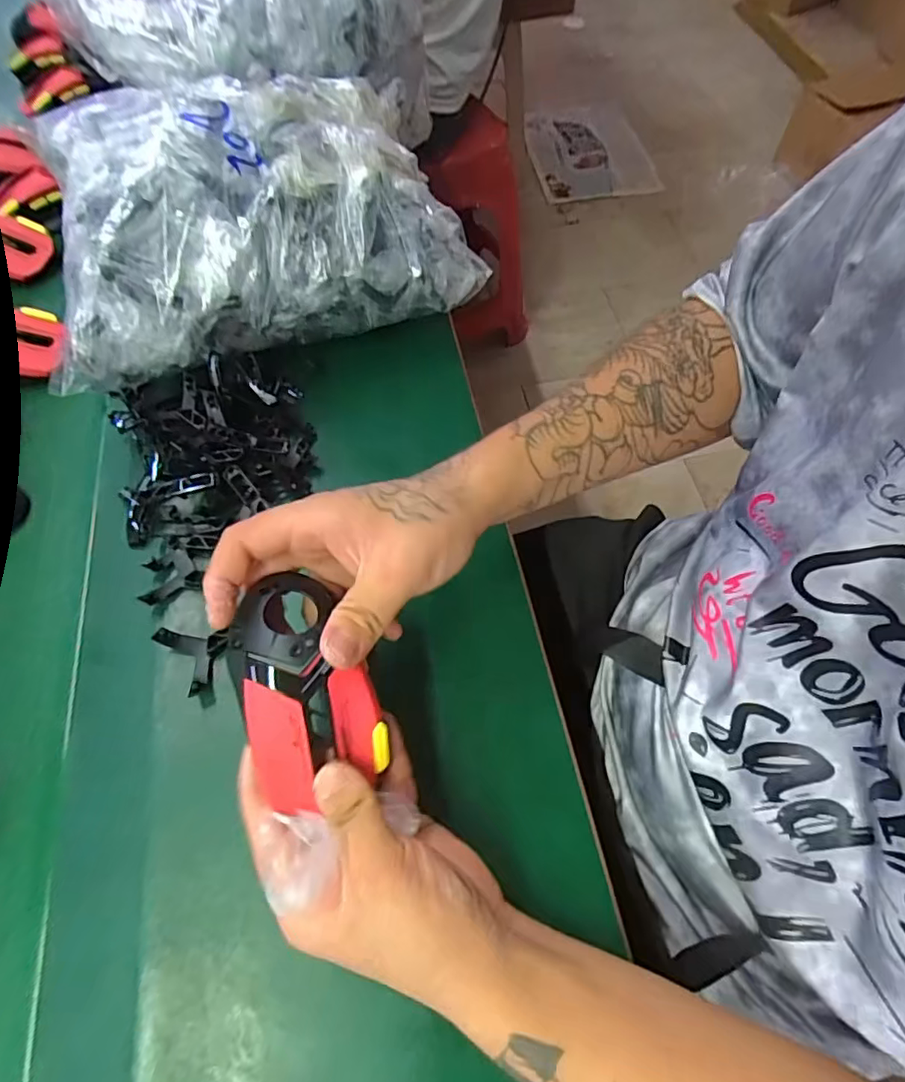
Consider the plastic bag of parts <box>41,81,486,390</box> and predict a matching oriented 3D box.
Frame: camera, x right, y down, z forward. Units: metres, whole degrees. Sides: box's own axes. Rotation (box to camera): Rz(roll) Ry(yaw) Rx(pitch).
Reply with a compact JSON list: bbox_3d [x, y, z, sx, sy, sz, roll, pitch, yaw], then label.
[{"bbox_3d":[-0.159,-0.253,0.452,0.317,0.130,0.192,-23,64,-11],"label":"plastic bag of parts"}]

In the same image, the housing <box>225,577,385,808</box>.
[{"bbox_3d":[-0.075,0.071,0.287,0.064,0.044,0.108,-16,65,-7],"label":"housing"}]

